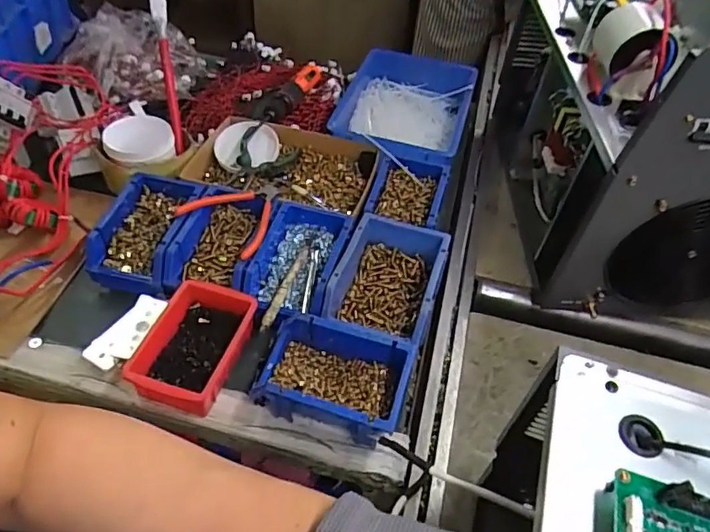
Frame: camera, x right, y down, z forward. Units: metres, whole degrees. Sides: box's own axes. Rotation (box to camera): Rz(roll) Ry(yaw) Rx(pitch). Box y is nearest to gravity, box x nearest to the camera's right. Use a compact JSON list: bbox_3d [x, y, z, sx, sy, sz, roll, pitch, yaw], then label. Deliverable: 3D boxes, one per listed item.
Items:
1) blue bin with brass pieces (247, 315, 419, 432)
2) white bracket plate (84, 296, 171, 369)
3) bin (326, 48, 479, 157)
[{"bbox_3d":[-0.024,0.125,0.588,0.158,0.080,0.106,17,50,10],"label":"blue bin with brass pieces"},{"bbox_3d":[-0.271,0.077,0.636,0.055,0.010,0.104,16,49,23],"label":"white bracket plate"},{"bbox_3d":[0.089,-0.282,0.942,0.224,0.085,0.270,15,50,8],"label":"bin"}]

